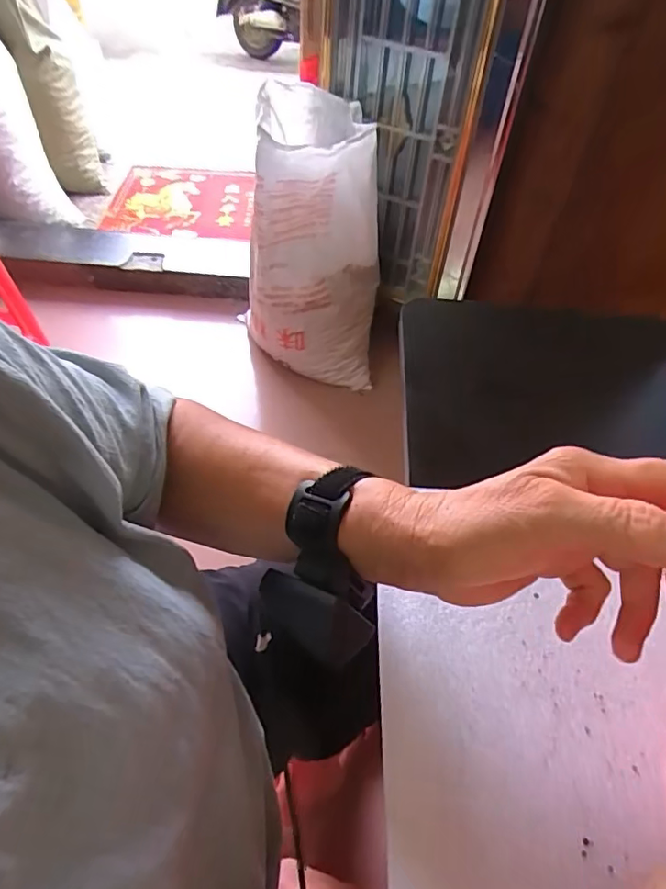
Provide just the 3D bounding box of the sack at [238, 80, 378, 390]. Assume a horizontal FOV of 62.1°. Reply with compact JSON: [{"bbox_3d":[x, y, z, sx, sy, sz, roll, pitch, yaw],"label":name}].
[{"bbox_3d":[-0.038,-0.456,1.335,0.292,0.627,0.300,1,50,-3],"label":"sack"}]

